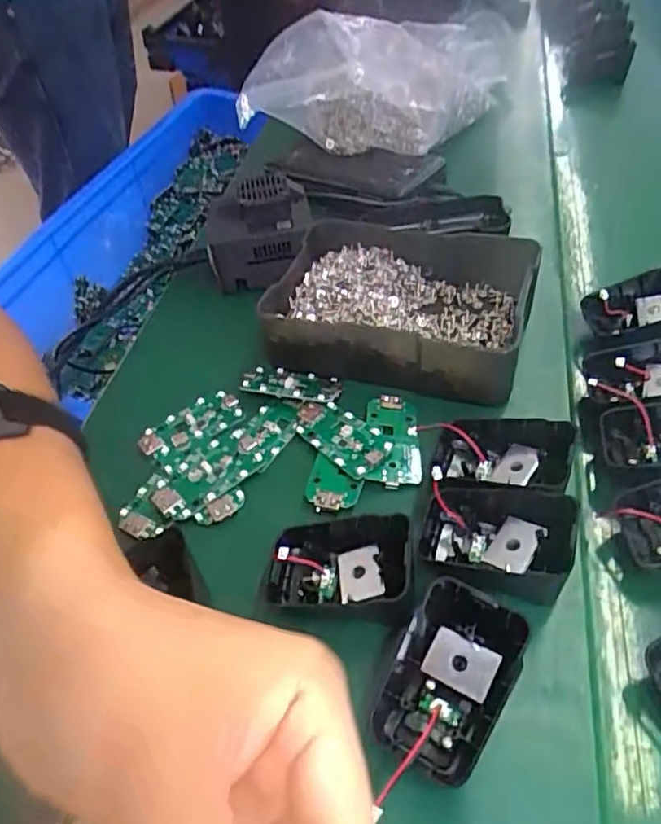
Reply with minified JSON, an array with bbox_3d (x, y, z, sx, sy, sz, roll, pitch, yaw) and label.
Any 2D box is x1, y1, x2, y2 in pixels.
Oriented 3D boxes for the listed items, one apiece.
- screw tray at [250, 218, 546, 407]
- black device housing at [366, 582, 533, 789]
[{"bbox_3d":[0.046,-0.076,0.422,0.167,0.040,0.127,8,48,18],"label":"screw tray"},{"bbox_3d":[0.046,0.107,0.253,0.048,0.017,0.073,26,87,38],"label":"black device housing"}]

